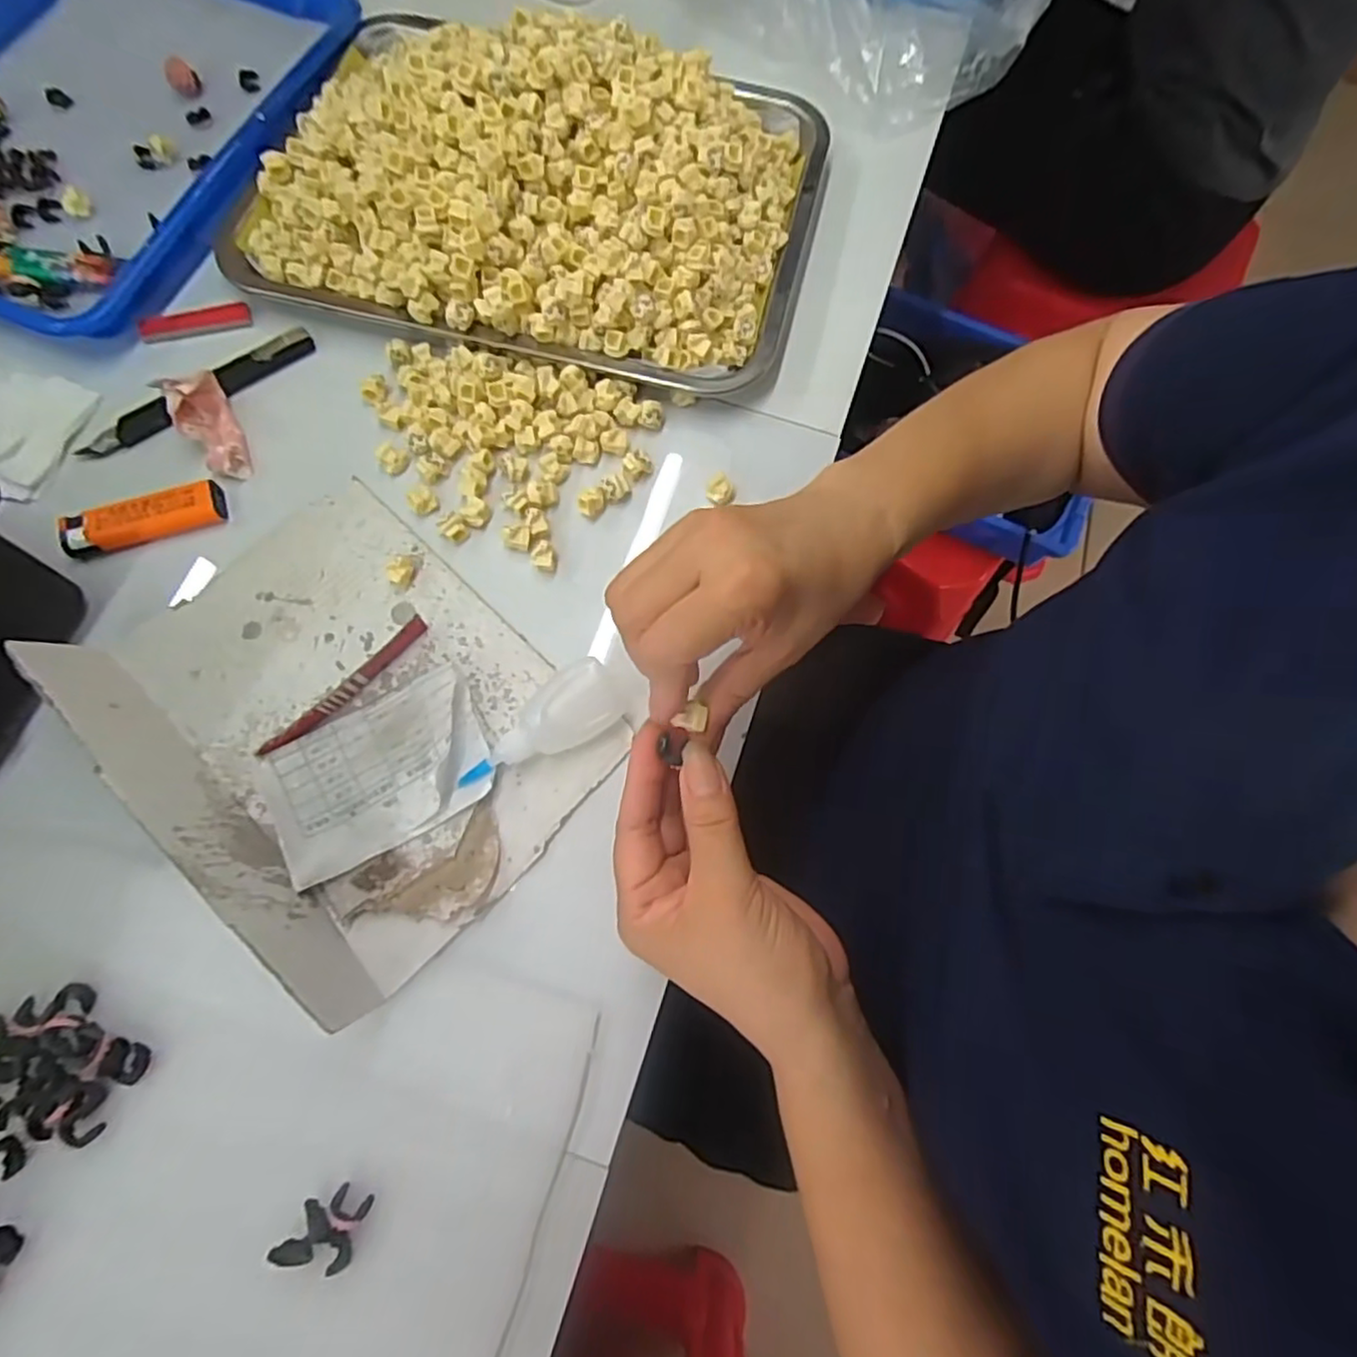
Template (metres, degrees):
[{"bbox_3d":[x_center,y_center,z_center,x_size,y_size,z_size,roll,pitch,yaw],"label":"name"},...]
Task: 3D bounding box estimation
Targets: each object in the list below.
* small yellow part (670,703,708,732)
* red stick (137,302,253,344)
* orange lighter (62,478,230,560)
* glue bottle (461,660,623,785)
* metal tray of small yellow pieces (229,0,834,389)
[{"bbox_3d":[0.004,0.015,0.267,0.012,0.006,0.011,3,72,-1],"label":"small yellow part"},{"bbox_3d":[-0.300,-0.222,0.417,0.065,0.009,0.012,-13,73,-6],"label":"red stick"},{"bbox_3d":[-0.294,-0.088,0.369,0.080,0.012,0.023,-17,74,-7],"label":"orange lighter"},{"bbox_3d":[-0.067,0.027,0.334,0.086,0.024,0.033,-38,77,-12],"label":"glue bottle"},{"bbox_3d":[-0.090,-0.318,0.410,0.349,0.074,0.256,14,73,3],"label":"metal tray of small yellow pieces"}]

